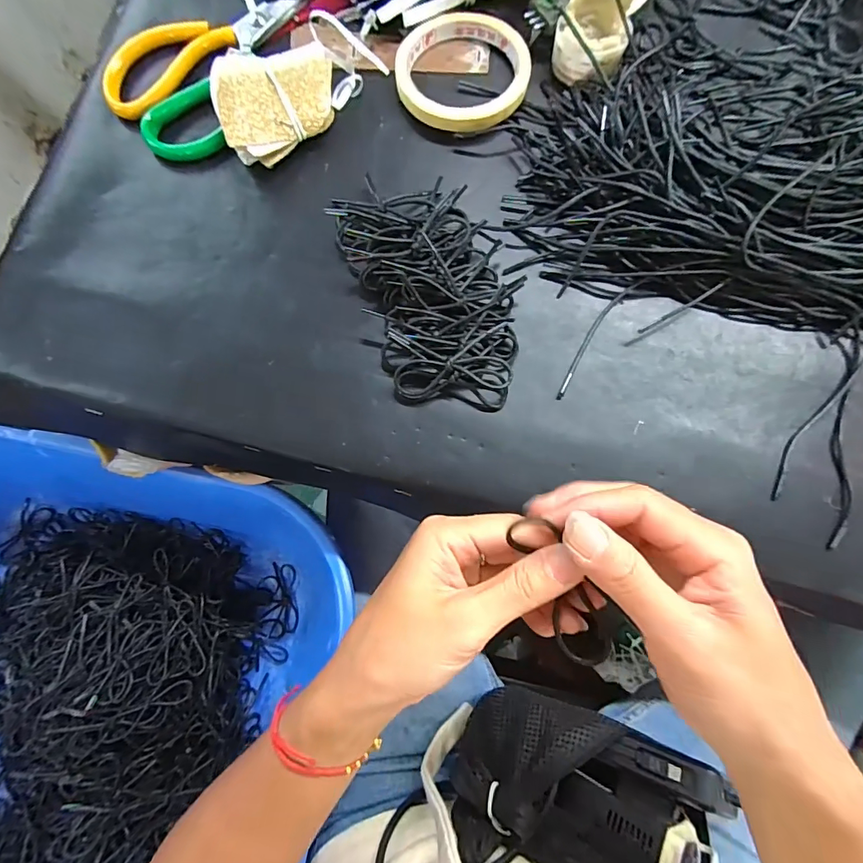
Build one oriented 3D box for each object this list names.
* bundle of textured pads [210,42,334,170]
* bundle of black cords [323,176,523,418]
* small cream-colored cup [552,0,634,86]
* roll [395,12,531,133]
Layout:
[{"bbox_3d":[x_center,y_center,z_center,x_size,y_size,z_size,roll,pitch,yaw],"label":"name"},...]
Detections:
[{"bbox_3d":[-0.104,-0.222,0.303,0.080,0.010,0.069,-17,94,-13],"label":"bundle of textured pads"},{"bbox_3d":[0.000,-0.090,0.283,0.095,0.023,0.155,-15,81,-1],"label":"bundle of black cords"},{"bbox_3d":[0.110,-0.269,0.306,0.048,0.034,0.046,0,81,2],"label":"small cream-colored cup"},{"bbox_3d":[0.022,-0.256,0.317,0.092,0.013,0.091,0,81,2],"label":"roll"}]

